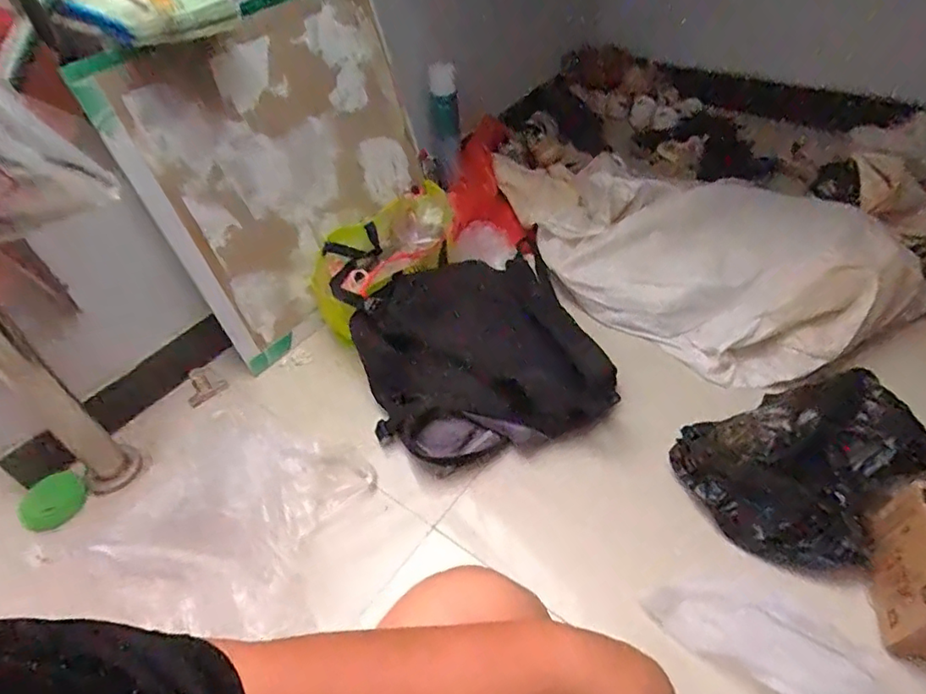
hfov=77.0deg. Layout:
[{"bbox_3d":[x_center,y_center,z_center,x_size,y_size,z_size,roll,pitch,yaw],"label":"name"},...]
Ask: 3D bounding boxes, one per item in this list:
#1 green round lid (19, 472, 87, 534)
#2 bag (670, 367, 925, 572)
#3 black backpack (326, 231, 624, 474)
[{"bbox_3d":[-0.703,0.266,1.001,0.094,0.018,0.092,-13,64,-29],"label":"green round lid"},{"bbox_3d":[0.542,0.175,0.898,0.331,0.134,0.274,-19,48,-12],"label":"bag"},{"bbox_3d":[0.027,0.004,1.118,0.445,0.141,0.417,-15,47,-9],"label":"black backpack"}]

